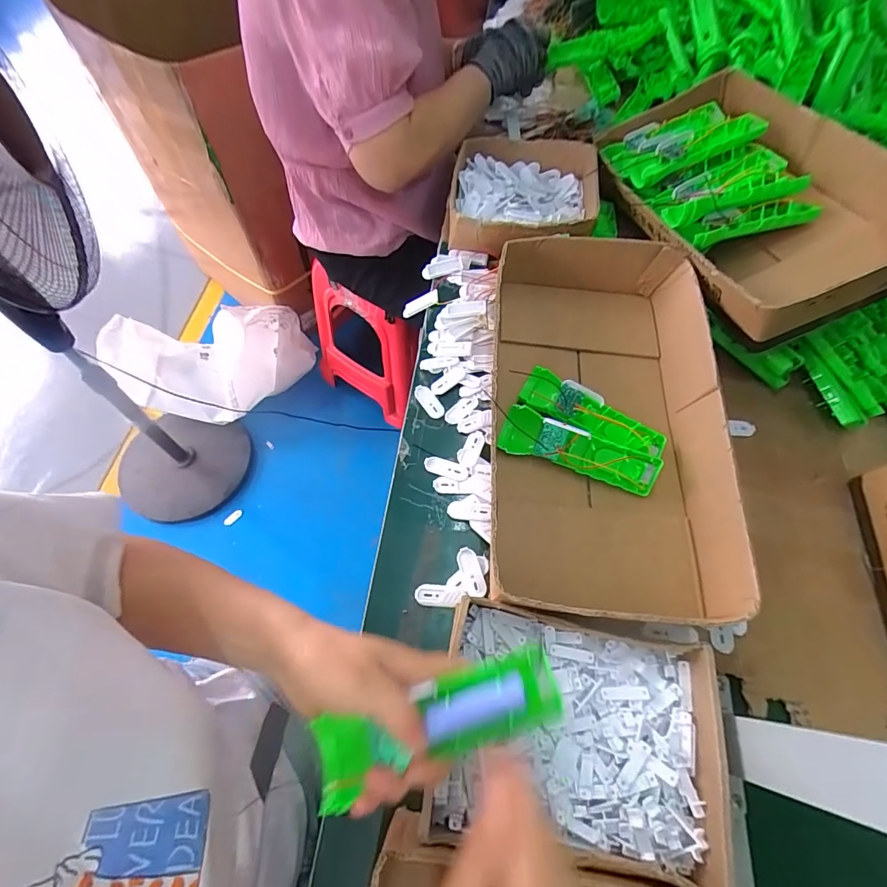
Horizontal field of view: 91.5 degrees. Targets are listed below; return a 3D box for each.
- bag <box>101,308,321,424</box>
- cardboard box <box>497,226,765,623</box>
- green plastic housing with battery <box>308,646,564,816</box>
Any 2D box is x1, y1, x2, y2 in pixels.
[{"bbox_3d":[-0.681,-0.233,1.239,0.549,0.254,0.260,-7,63,-6],"label":"bag"},{"bbox_3d":[0.171,-0.031,0.469,0.221,0.114,0.423,5,62,0],"label":"cardboard box"},{"bbox_3d":[-0.004,0.181,0.280,0.162,0.023,0.045,-18,64,-4],"label":"green plastic housing with battery"}]

